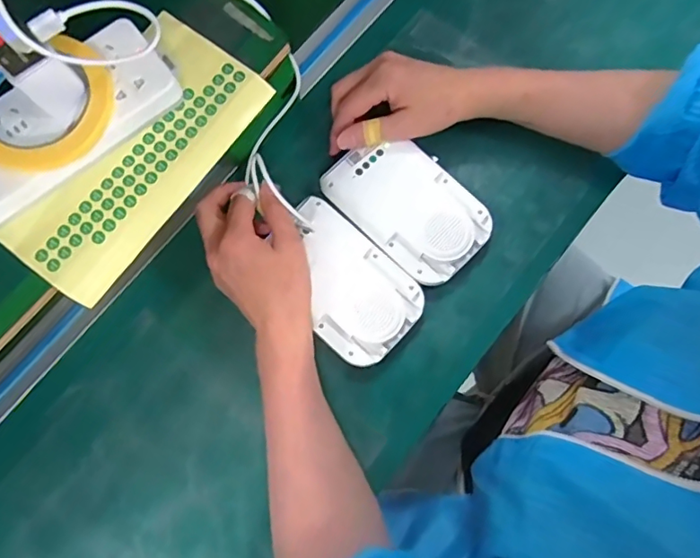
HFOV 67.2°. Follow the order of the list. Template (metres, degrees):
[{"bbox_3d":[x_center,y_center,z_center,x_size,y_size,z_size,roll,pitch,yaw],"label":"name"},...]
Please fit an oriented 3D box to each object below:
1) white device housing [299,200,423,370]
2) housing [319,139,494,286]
[{"bbox_3d":[-0.007,0.002,0.477,0.145,0.011,0.093,43,81,9],"label":"white device housing"},{"bbox_3d":[0.055,-0.070,0.489,0.149,0.019,0.093,44,81,9],"label":"housing"}]

